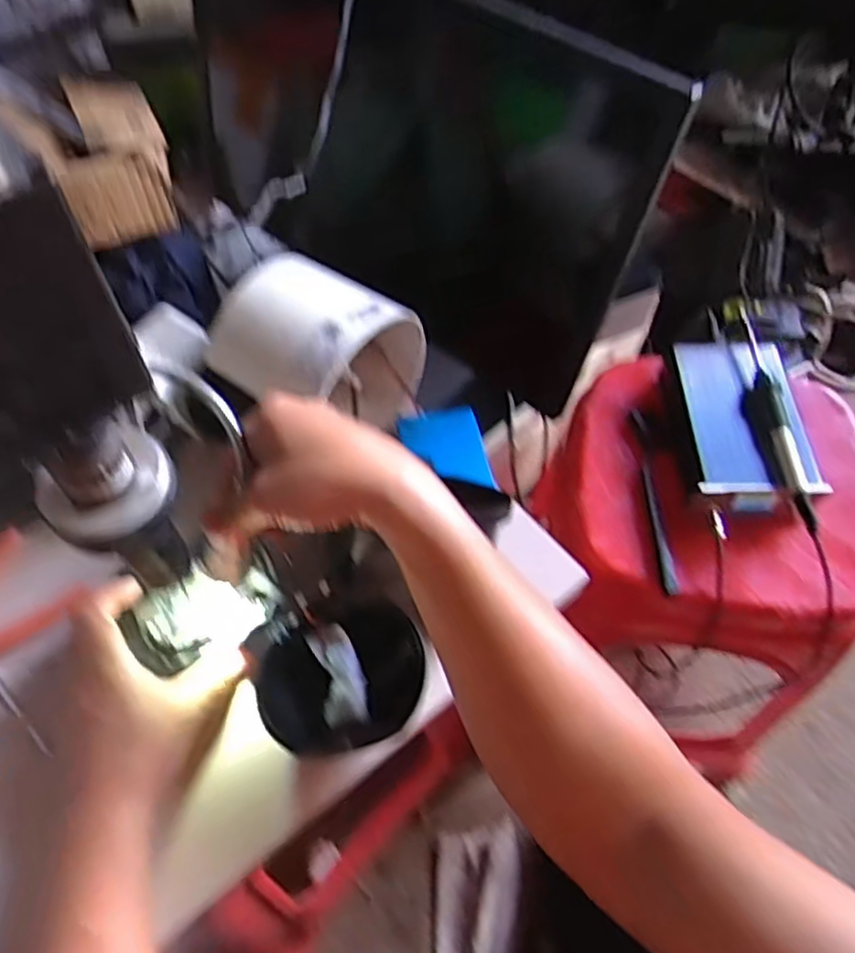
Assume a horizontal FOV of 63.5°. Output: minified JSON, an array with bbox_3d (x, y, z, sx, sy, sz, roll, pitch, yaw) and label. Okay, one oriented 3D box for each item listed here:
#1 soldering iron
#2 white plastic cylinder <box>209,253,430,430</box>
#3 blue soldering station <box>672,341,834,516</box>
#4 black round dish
[{"bbox_3d":[0.293,-0.053,0.586,0.018,0.020,0.223,-1,58,0],"label":"soldering iron"},{"bbox_3d":[-0.082,-0.084,0.530,0.103,0.130,0.132,32,63,19],"label":"white plastic cylinder"},{"bbox_3d":[0.273,-0.050,0.603,0.099,0.053,0.176,0,58,0],"label":"blue soldering station"},{"bbox_3d":[-0.054,0.129,0.438,0.103,0.032,0.086,-16,59,-10],"label":"black round dish"}]

